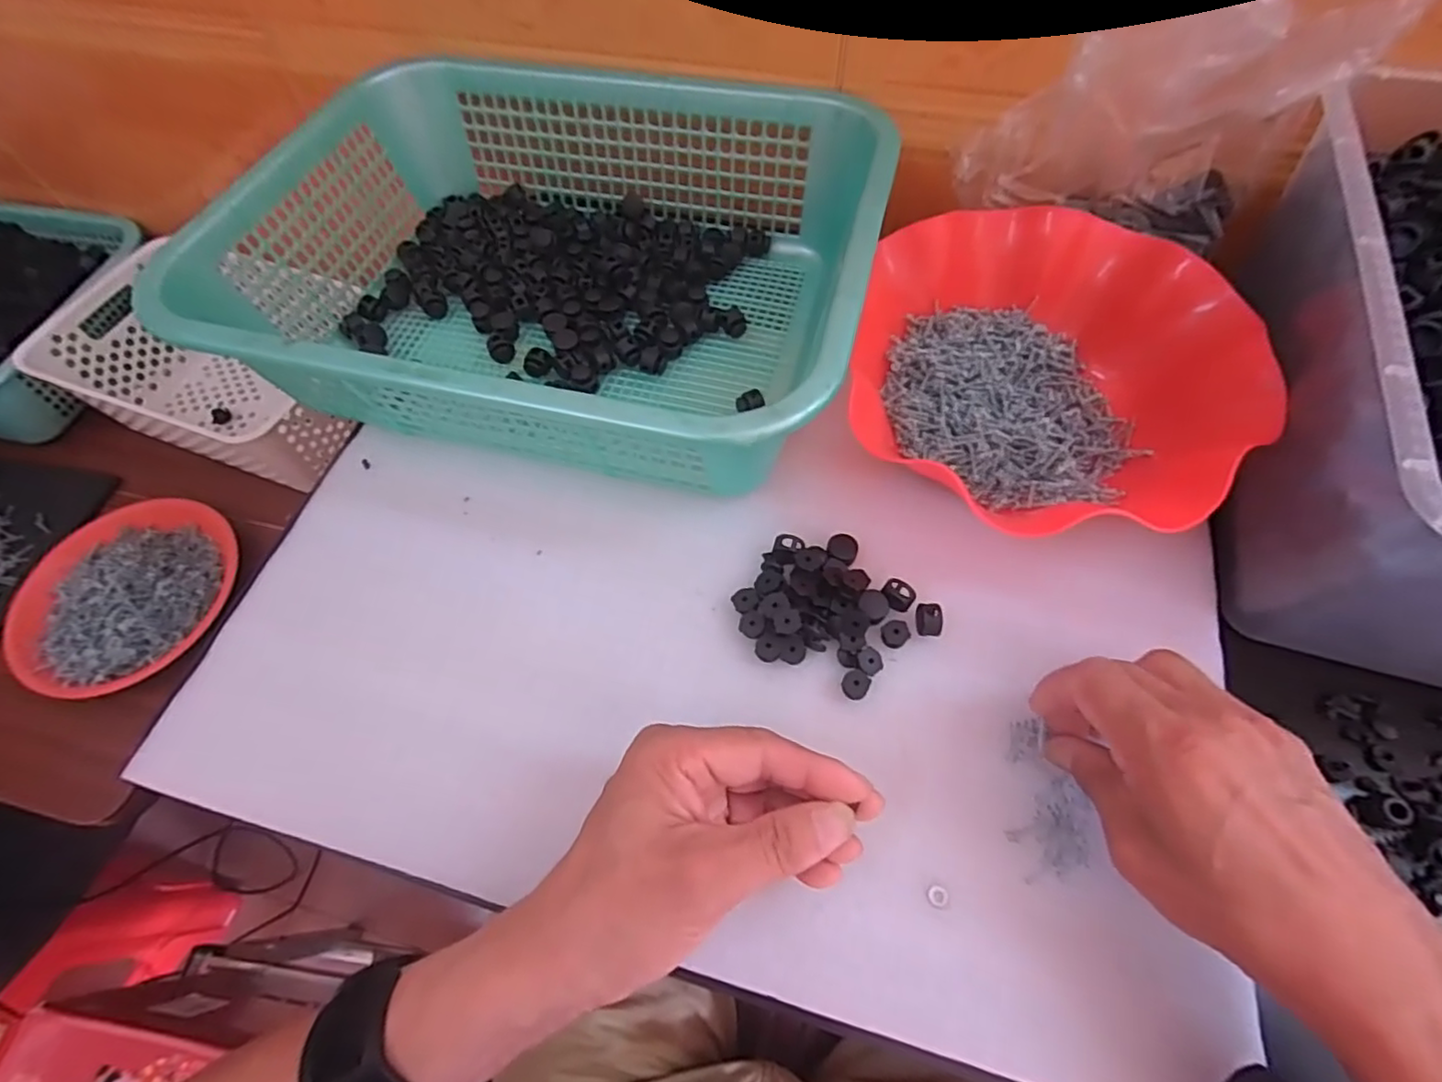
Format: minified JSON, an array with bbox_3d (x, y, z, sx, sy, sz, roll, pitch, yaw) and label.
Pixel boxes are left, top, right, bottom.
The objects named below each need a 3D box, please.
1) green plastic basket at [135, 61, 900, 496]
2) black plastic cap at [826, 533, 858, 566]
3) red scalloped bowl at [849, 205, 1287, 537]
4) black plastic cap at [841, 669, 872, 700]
[{"bbox_3d":[-0.102,-0.184,0.402,0.384,0.099,0.295,11,65,8],"label":"green plastic basket"},{"bbox_3d":[0.068,0.004,0.350,0.016,0.004,0.017,-1,64,2],"label":"black plastic cap"},{"bbox_3d":[0.184,-0.104,0.365,0.201,0.067,0.199,-1,64,2],"label":"red scalloped bowl"},{"bbox_3d":[0.068,0.072,0.314,0.013,0.007,0.013,-1,64,2],"label":"black plastic cap"}]

